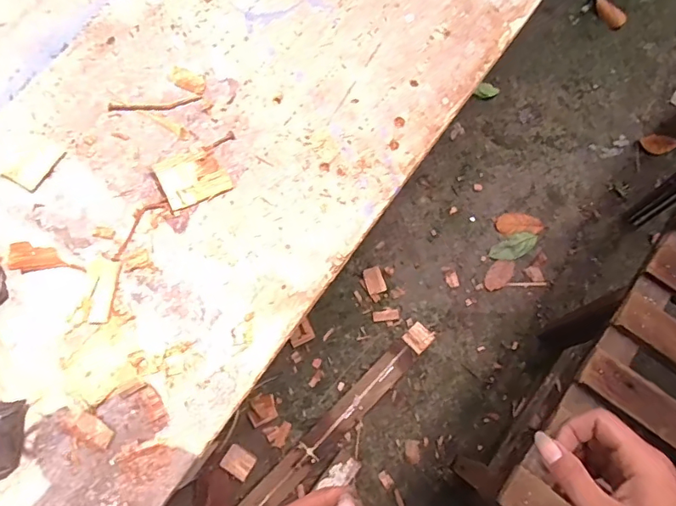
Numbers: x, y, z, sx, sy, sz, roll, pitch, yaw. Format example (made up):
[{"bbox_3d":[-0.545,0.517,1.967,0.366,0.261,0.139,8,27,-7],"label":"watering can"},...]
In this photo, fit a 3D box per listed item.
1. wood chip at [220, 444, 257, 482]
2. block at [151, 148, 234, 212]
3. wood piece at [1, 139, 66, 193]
[{"bbox_3d":[-0.225,0.473,1.101,0.069,0.009,0.061,29,76,10],"label":"wood chip"},{"bbox_3d":[-0.150,-0.077,0.506,0.066,0.010,0.054,-28,88,-12],"label":"block"},{"bbox_3d":[-0.323,-0.095,0.519,0.042,0.004,0.055,30,76,10],"label":"wood piece"}]

